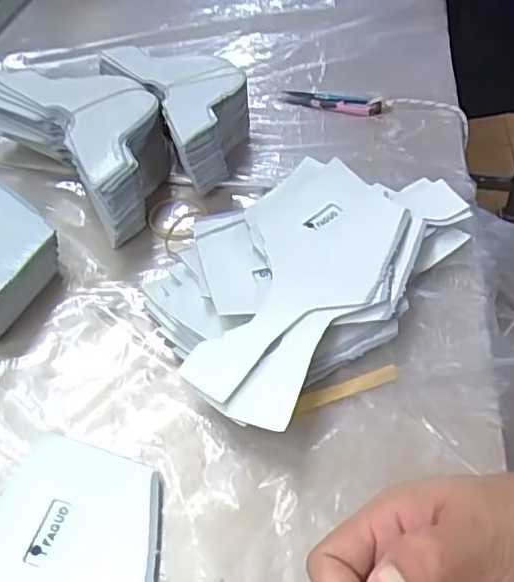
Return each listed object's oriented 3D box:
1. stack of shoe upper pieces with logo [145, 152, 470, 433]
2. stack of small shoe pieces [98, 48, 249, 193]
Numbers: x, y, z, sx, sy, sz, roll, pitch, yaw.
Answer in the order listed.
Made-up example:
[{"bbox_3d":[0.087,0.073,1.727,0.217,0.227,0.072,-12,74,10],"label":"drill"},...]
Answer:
[{"bbox_3d":[0.036,-0.022,0.435,0.156,0.034,0.260,32,57,26],"label":"stack of shoe upper pieces with logo"},{"bbox_3d":[-0.059,-0.164,0.539,0.100,0.063,0.169,-23,52,-17],"label":"stack of small shoe pieces"}]

